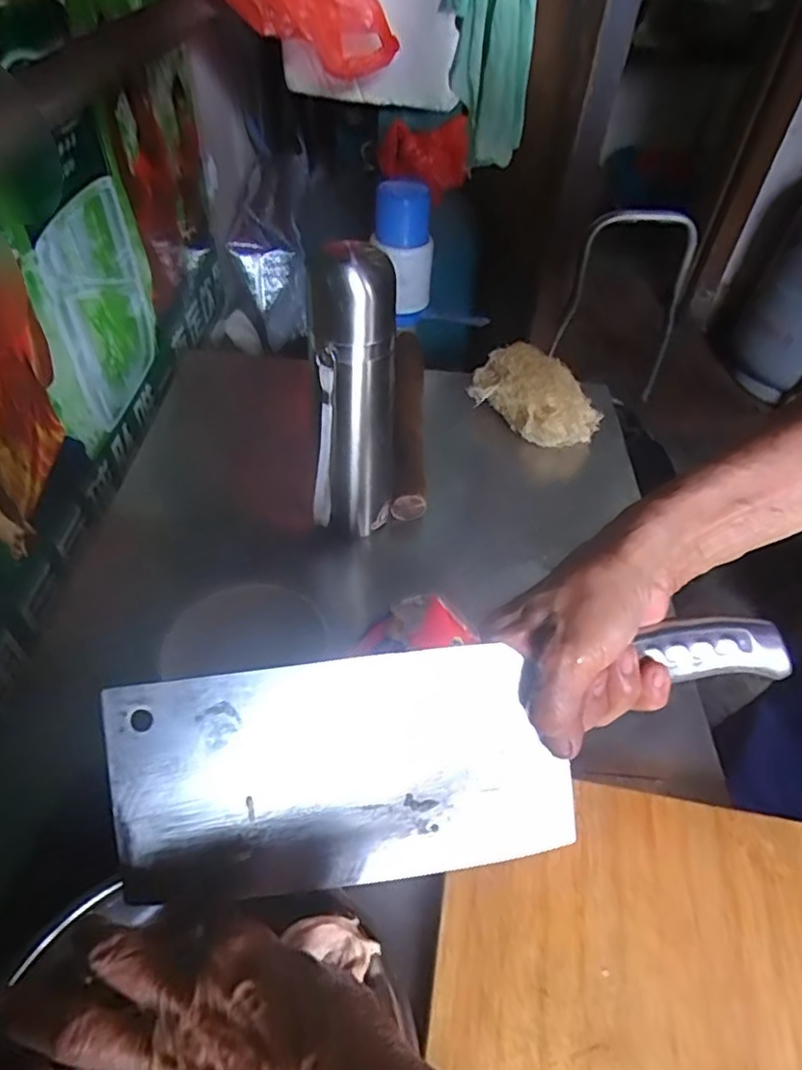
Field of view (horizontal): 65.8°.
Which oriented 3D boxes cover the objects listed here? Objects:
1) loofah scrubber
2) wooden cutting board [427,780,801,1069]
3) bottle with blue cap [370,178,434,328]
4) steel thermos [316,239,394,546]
[{"bbox_3d":[0.147,-0.153,0.667,0.136,0.057,0.082,37,55,25],"label":"loofah scrubber"},{"bbox_3d":[0.121,0.285,0.289,0.225,0.013,0.325,10,48,3],"label":"wooden cutting board"},{"bbox_3d":[0.003,-0.356,0.793,0.076,0.158,0.078,3,48,-3],"label":"bottle with blue cap"},{"bbox_3d":[-0.035,-0.092,0.500,0.064,0.255,0.058,3,48,-3],"label":"steel thermos"}]

